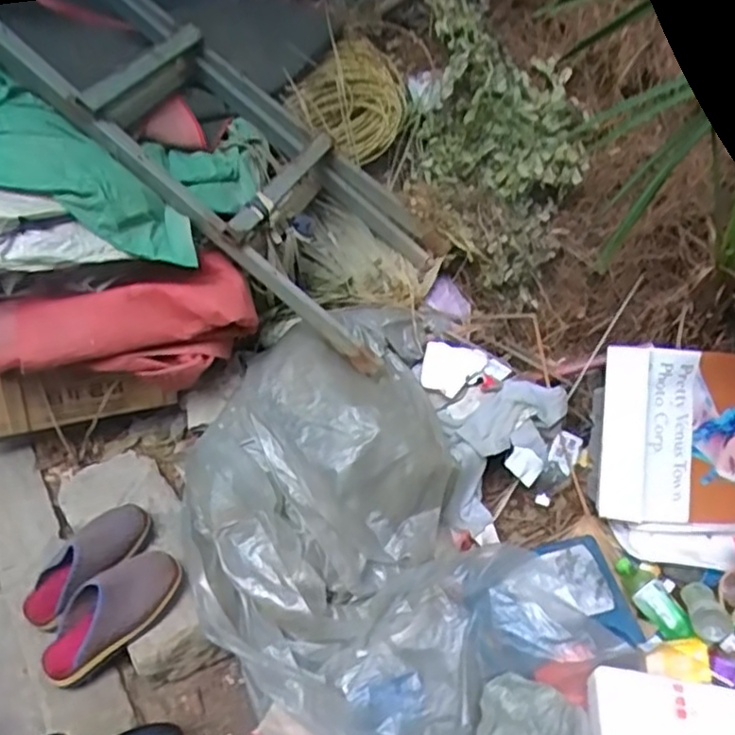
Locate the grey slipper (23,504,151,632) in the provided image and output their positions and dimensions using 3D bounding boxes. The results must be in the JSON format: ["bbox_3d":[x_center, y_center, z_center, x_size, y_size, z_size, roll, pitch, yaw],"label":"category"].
[{"bbox_3d":[-0.481,0.339,1.201,0.240,0.083,0.118,-44,58,-14],"label":"grey slipper"}]

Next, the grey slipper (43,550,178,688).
[{"bbox_3d":[-0.415,0.390,1.113,0.240,0.075,0.111,-42,58,-16],"label":"grey slipper"}]

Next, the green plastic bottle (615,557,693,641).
[{"bbox_3d":[0.530,0.431,1.299,0.073,0.064,0.181,-15,46,-22],"label":"green plastic bottle"}]

